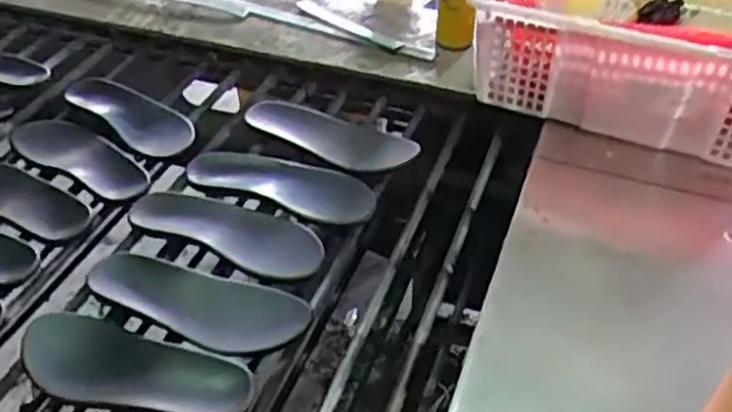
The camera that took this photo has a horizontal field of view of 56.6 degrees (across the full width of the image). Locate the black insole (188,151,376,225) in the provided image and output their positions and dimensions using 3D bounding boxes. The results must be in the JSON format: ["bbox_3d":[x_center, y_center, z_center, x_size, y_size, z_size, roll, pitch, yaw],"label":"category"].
[{"bbox_3d":[-0.110,-0.034,0.895,0.241,0.030,0.087,9,44,9],"label":"black insole"}]

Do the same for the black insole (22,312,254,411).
[{"bbox_3d":[-0.234,0.161,0.687,0.244,0.017,0.093,12,45,12],"label":"black insole"}]

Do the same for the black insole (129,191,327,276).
[{"bbox_3d":[-0.166,0.023,0.838,0.241,0.026,0.096,17,46,16],"label":"black insole"}]

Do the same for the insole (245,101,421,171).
[{"bbox_3d":[-0.052,-0.103,0.969,0.246,0.050,0.101,18,46,17],"label":"insole"}]

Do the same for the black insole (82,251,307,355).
[{"bbox_3d":[-0.189,0.104,0.757,0.247,0.027,0.094,13,45,13],"label":"black insole"}]

